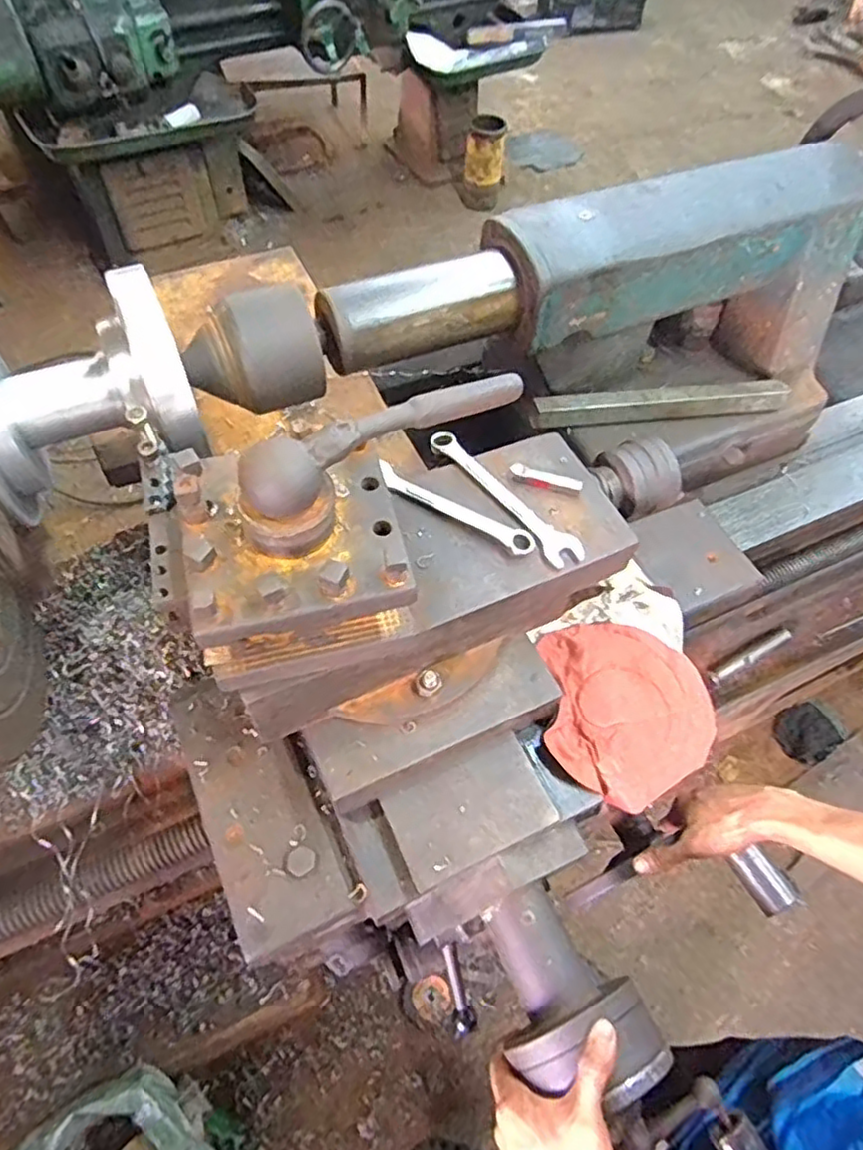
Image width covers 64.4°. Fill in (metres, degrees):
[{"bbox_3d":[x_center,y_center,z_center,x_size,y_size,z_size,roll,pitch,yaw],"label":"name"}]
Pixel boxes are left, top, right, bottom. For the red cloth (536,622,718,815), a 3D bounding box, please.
[{"bbox_3d":[0.175,0.117,0.634,0.164,0.019,0.166,-27,64,-19],"label":"red cloth"}]

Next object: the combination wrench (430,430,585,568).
[{"bbox_3d":[0.061,-0.069,0.580,0.031,0.007,0.168,-34,66,-22],"label":"combination wrench"}]

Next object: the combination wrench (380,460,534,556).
[{"bbox_3d":[0.018,-0.055,0.564,0.146,0.009,0.023,28,60,13],"label":"combination wrench"}]

